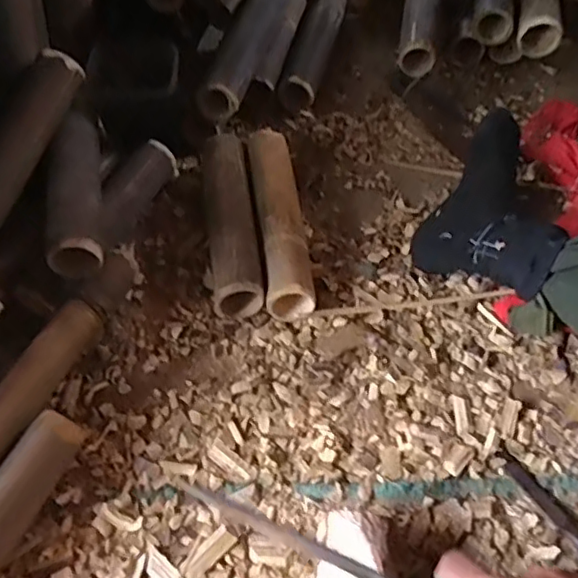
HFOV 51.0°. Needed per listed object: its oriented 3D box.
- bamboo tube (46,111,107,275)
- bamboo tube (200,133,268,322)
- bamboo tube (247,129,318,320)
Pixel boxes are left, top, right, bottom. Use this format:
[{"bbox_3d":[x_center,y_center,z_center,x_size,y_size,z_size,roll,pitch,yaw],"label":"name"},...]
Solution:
[{"bbox_3d":[-0.248,-0.113,0.698,0.060,0.052,0.226,-9,56,-8],"label":"bamboo tube"},{"bbox_3d":[-0.072,-0.086,0.746,0.060,0.065,0.253,-6,56,-6],"label":"bamboo tube"},{"bbox_3d":[-0.013,-0.088,0.749,0.055,0.057,0.272,-6,56,-5],"label":"bamboo tube"}]

